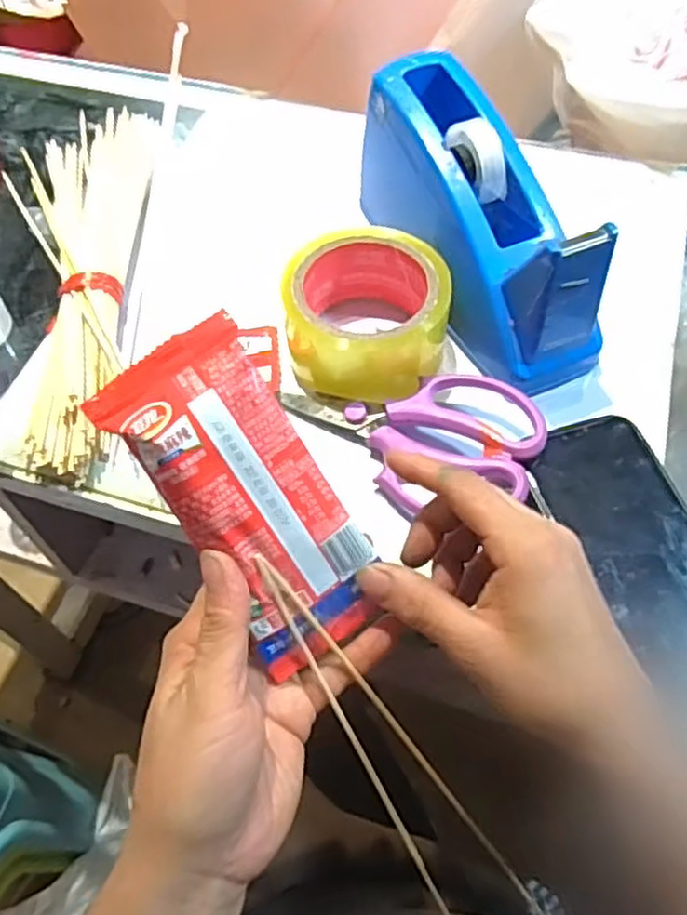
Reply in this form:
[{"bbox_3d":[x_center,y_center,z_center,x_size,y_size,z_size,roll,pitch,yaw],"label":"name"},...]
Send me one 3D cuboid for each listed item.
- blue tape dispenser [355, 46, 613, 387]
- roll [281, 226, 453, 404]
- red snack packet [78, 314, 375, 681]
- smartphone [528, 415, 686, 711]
[{"bbox_3d":[0.082,-0.144,0.451,0.071,0.107,0.209,-22,60,-12],"label":"blue tape dispenser"},{"bbox_3d":[0.015,-0.090,0.437,0.097,0.048,0.094,0,58,1],"label":"roll"},{"bbox_3d":[-0.034,0.019,0.278,0.056,0.022,0.135,-36,107,-19],"label":"red snack packet"},{"bbox_3d":[0.158,0.050,0.371,0.065,0.007,0.161,-15,59,-9],"label":"smartphone"}]

